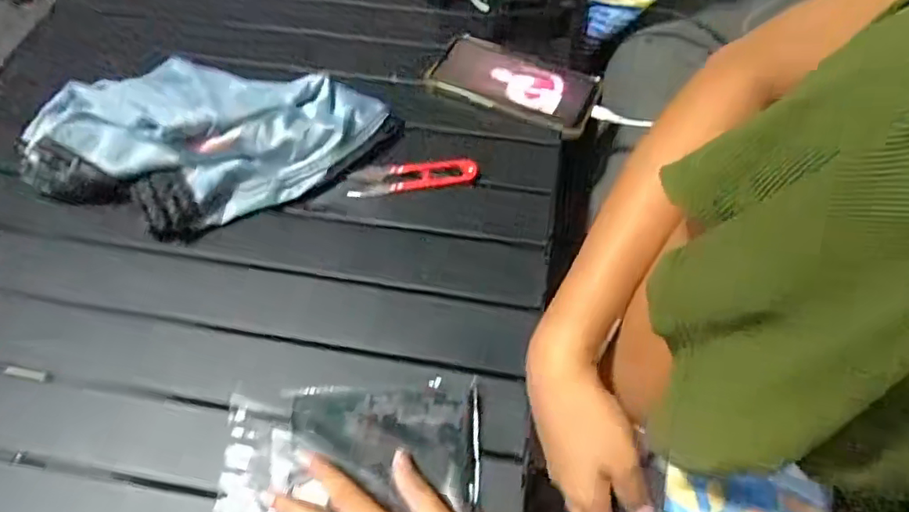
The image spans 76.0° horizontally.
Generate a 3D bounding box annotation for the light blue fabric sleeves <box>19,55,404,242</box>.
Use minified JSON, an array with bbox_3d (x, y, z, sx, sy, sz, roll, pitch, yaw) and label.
[{"bbox_3d":[-0.216,-0.100,0.517,0.322,0.067,0.161,-5,58,-5],"label":"light blue fabric sleeves"}]

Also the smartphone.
[{"bbox_3d":[0.060,-0.177,0.587,0.168,0.016,0.085,24,62,15],"label":"smartphone"}]

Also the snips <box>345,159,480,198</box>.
[{"bbox_3d":[-0.038,-0.073,0.533,0.116,0.014,0.032,-3,58,-3],"label":"snips"}]

